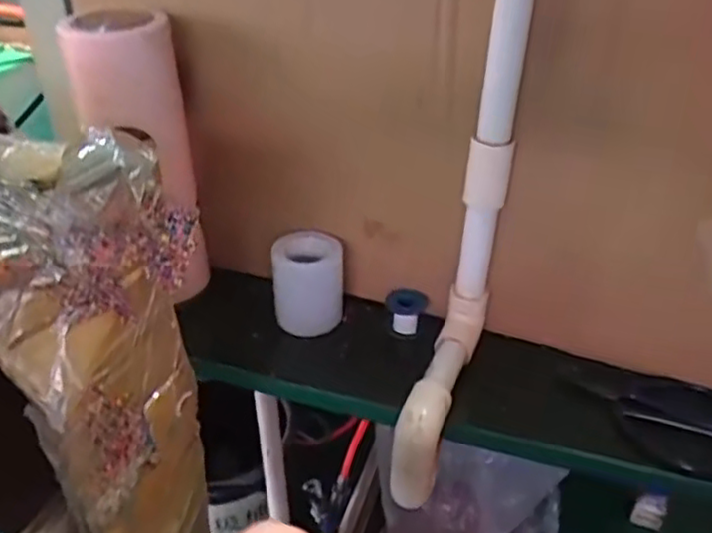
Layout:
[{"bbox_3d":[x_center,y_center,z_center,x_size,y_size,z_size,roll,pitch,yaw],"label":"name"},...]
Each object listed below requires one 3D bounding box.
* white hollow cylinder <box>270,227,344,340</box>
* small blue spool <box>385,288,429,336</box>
[{"bbox_3d":[-0.035,0.011,0.521,0.051,0.065,0.047,0,34,1],"label":"white hollow cylinder"},{"bbox_3d":[0.037,0.032,0.517,0.028,0.028,0.030,7,35,11],"label":"small blue spool"}]

